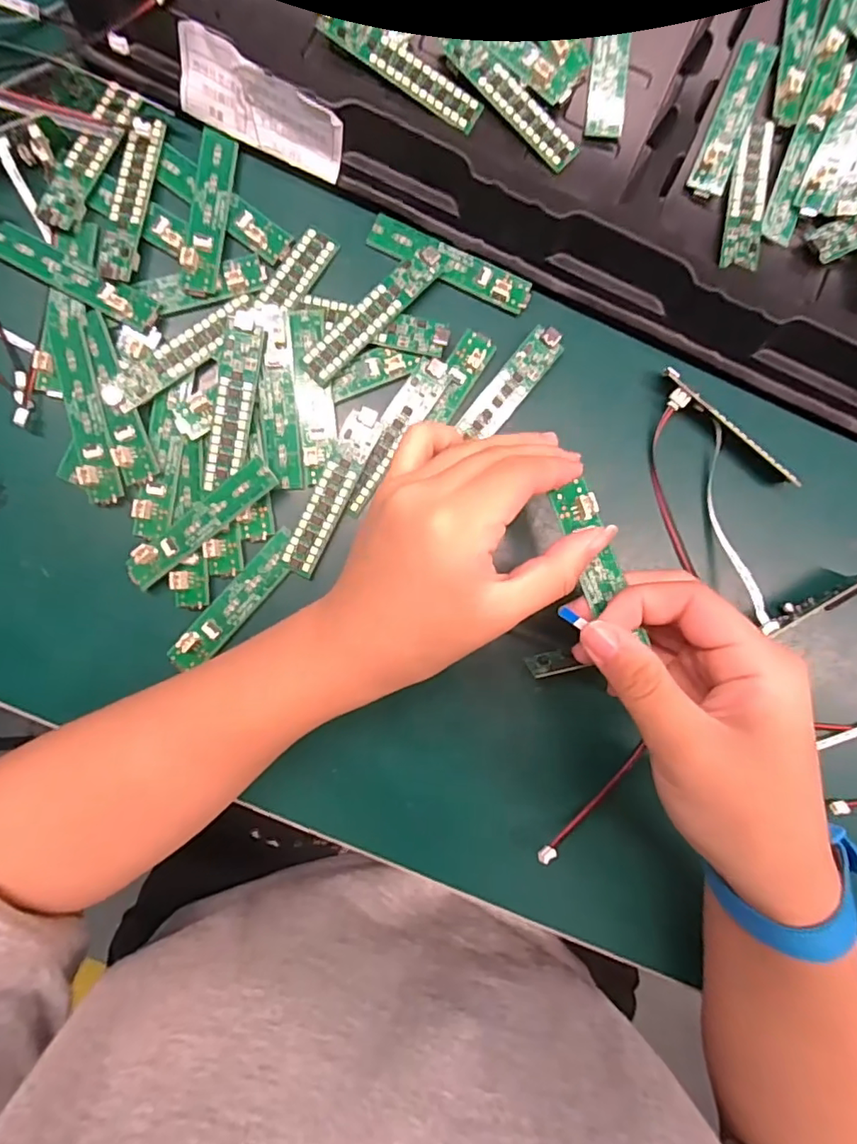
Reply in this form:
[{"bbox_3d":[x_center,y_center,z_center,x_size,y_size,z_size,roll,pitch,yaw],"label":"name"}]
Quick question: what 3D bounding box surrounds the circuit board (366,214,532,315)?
[{"bbox_3d":[0.011,-0.151,0.271,0.083,0.008,0.017,24,87,-2],"label":"circuit board"}]

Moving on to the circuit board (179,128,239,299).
[{"bbox_3d":[-0.104,-0.170,0.260,0.018,0.010,0.077,8,88,-3],"label":"circuit board"}]

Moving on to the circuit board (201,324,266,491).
[{"bbox_3d":[-0.091,-0.076,0.260,0.017,0.004,0.075,10,96,-10],"label":"circuit board"}]

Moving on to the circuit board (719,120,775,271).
[{"bbox_3d":[0.155,-0.182,0.267,0.017,0.007,0.075,10,87,-3],"label":"circuit board"}]

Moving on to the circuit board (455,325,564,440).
[{"bbox_3d":[0.041,-0.091,0.272,0.018,0.006,0.064,40,87,-1],"label":"circuit board"}]

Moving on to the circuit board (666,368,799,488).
[{"bbox_3d":[0.145,-0.068,0.273,0.083,0.013,0.011,40,87,-1],"label":"circuit board"}]

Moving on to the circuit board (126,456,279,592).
[{"bbox_3d":[-0.108,-0.023,0.263,0.082,0.009,0.016,-39,90,-4],"label":"circuit board"}]

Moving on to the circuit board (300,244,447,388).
[{"bbox_3d":[-0.026,-0.125,0.266,0.018,0.004,0.084,44,86,-1],"label":"circuit board"}]

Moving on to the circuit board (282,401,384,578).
[{"bbox_3d":[-0.046,-0.039,0.268,0.017,0.004,0.085,25,87,-2],"label":"circuit board"}]

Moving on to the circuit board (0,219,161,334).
[{"bbox_3d":[-0.166,-0.138,0.259,0.081,0.007,0.017,28,85,-3],"label":"circuit board"}]

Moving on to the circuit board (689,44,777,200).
[{"bbox_3d":[0.148,-0.221,0.269,0.018,0.009,0.078,21,87,-2],"label":"circuit board"}]

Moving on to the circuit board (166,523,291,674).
[{"bbox_3d":[-0.092,0.014,0.268,0.016,0.005,0.080,42,85,-6],"label":"circuit board"}]

